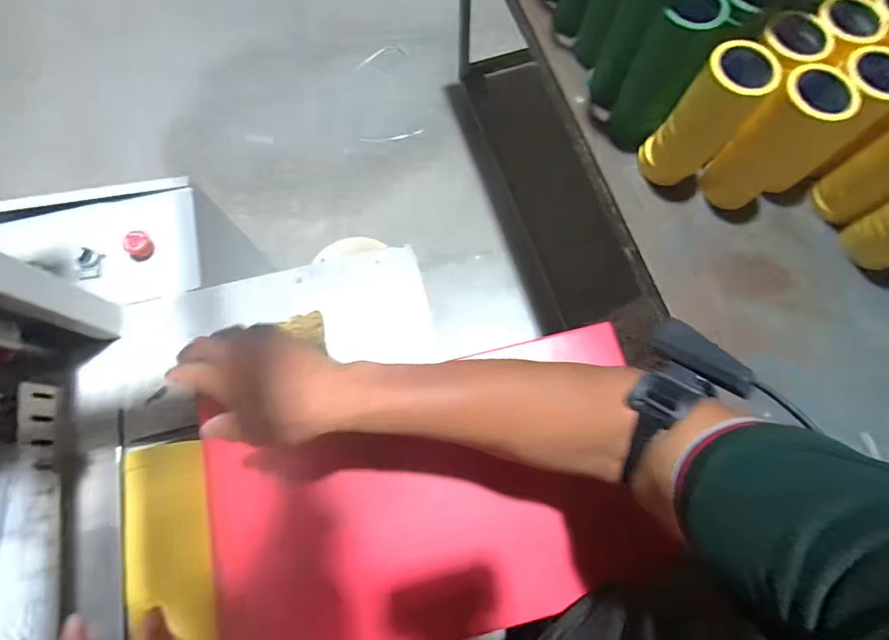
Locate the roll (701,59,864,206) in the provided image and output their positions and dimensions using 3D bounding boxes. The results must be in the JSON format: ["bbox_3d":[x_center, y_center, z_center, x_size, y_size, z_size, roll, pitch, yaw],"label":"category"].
[{"bbox_3d":[0.530,-0.278,0.747,0.100,0.277,0.096,43,78,12],"label":"roll"}]

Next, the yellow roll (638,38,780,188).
[{"bbox_3d":[0.423,-0.327,0.736,0.092,0.235,0.091,0,73,1],"label":"yellow roll"}]

